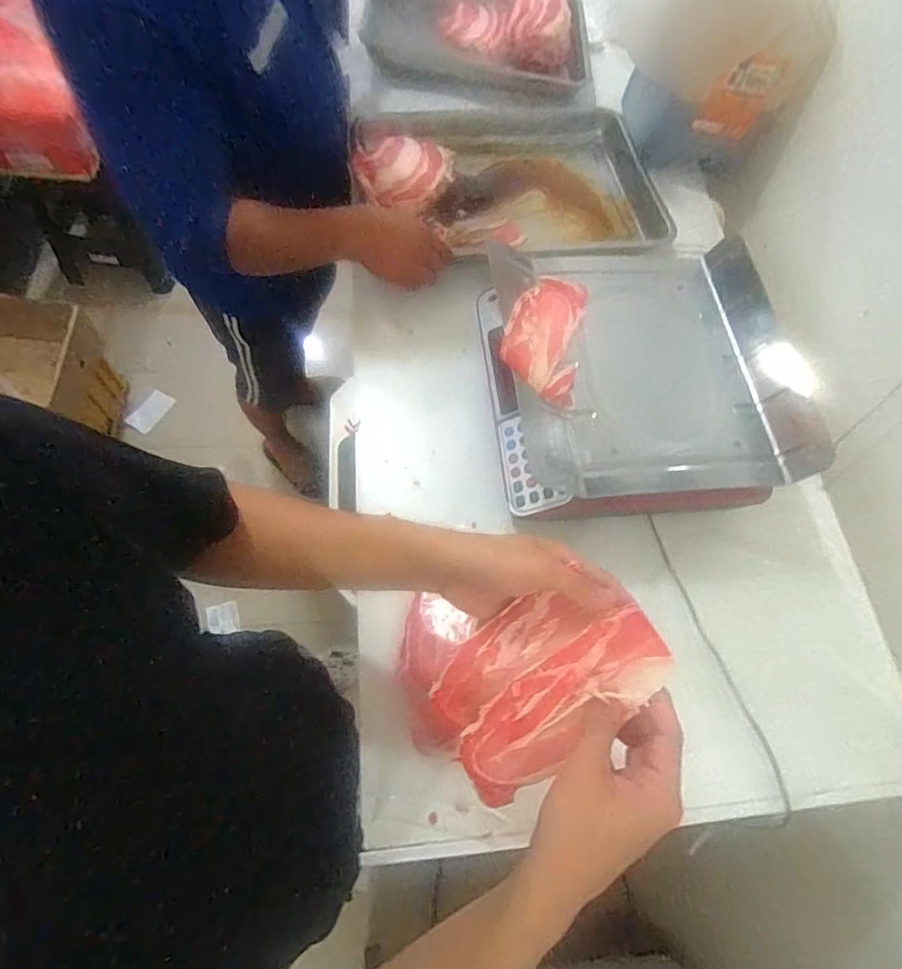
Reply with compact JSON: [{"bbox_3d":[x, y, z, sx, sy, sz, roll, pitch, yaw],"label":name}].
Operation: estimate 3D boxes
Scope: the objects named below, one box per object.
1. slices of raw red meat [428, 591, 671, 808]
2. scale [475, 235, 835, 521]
[{"bbox_3d":[0.068,0.154,0.408,0.180,0.033,0.108,-41,70,5],"label":"slices of raw red meat"},{"bbox_3d":[0.230,-0.147,0.650,0.358,0.119,0.345,-1,66,-9],"label":"scale"}]

